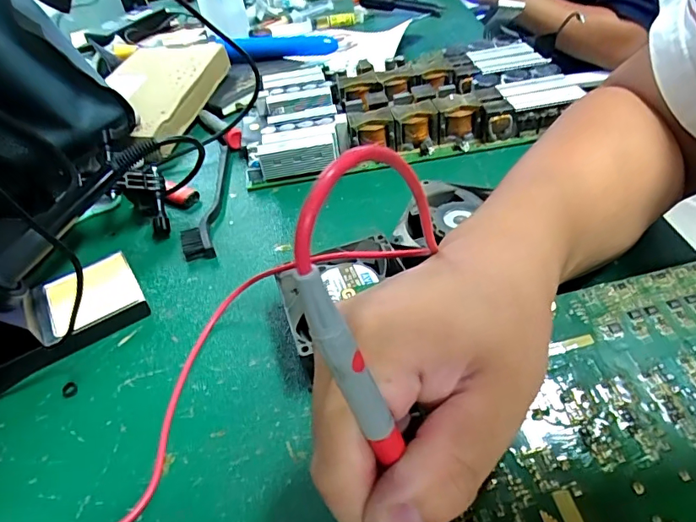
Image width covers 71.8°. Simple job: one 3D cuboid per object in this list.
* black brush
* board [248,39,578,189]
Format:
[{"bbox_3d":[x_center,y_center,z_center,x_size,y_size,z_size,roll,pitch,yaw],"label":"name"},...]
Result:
[{"bbox_3d":[-0.130,-0.061,0.450,0.028,0.012,0.168,-8,42,-1],"label":"black brush"},{"bbox_3d":[0.052,-0.180,0.530,0.330,0.046,0.218,-10,42,-3],"label":"board"}]

